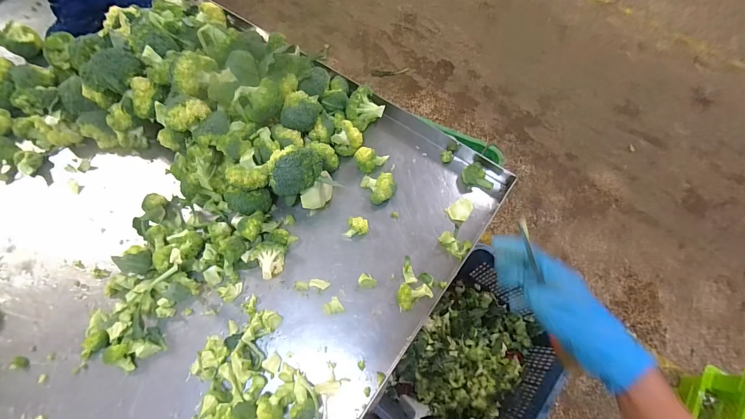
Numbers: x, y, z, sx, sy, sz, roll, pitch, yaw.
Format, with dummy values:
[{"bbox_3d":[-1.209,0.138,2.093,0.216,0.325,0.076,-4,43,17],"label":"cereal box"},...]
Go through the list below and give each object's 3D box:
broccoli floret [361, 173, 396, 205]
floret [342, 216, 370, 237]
[{"bbox_3d":[0.010,-0.037,0.519,0.042,0.039,0.051,-27,71,-10],"label":"broccoli floret"},{"bbox_3d":[-0.025,0.027,0.504,0.039,0.024,0.027,-7,69,-4],"label":"floret"}]

